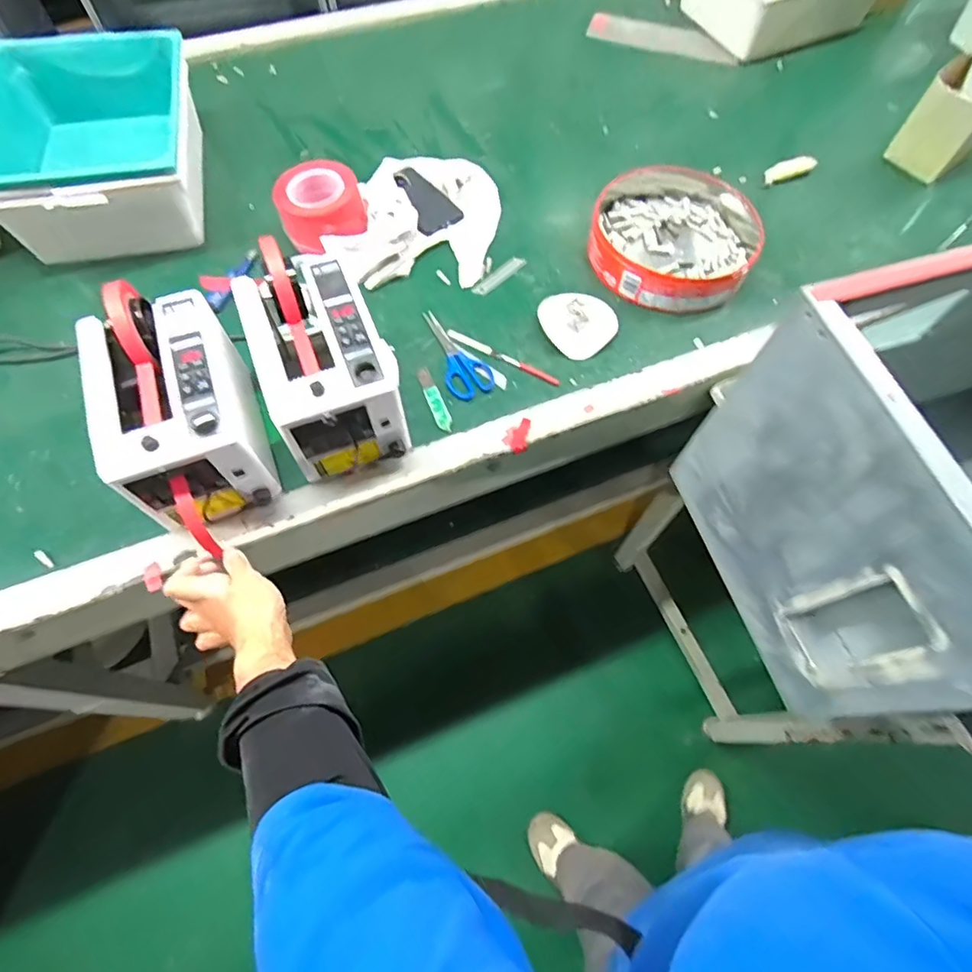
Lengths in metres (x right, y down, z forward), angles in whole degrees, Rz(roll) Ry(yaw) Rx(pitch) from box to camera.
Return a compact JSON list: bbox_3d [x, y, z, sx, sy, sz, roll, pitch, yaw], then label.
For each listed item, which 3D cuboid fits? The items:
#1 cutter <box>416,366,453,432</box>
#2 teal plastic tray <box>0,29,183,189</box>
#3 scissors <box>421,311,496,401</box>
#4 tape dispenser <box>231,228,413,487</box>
[{"bbox_3d":[-0.069,-0.117,0.727,0.022,0.010,0.108,-21,67,-11],"label":"cutter"},{"bbox_3d":[-0.582,-0.528,0.803,0.304,0.111,0.337,-12,66,-7],"label":"teal plastic tray"},{"bbox_3d":[-0.048,-0.191,0.767,0.062,0.013,0.161,-25,68,-13],"label":"scissors"},{"bbox_3d":[-0.197,-0.143,0.649,0.135,0.161,0.223,-21,67,-11],"label":"tape dispenser"}]

